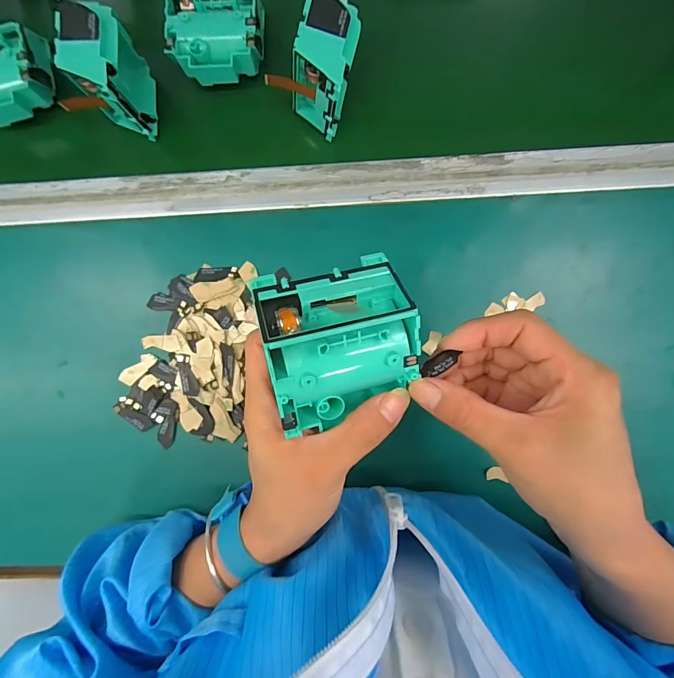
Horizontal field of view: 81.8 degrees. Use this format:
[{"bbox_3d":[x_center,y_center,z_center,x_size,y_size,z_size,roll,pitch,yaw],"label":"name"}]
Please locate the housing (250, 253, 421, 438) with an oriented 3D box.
[{"bbox_3d":[0.001,0.001,0.203,0.074,0.049,0.074,-16,122,-9],"label":"housing"}]

